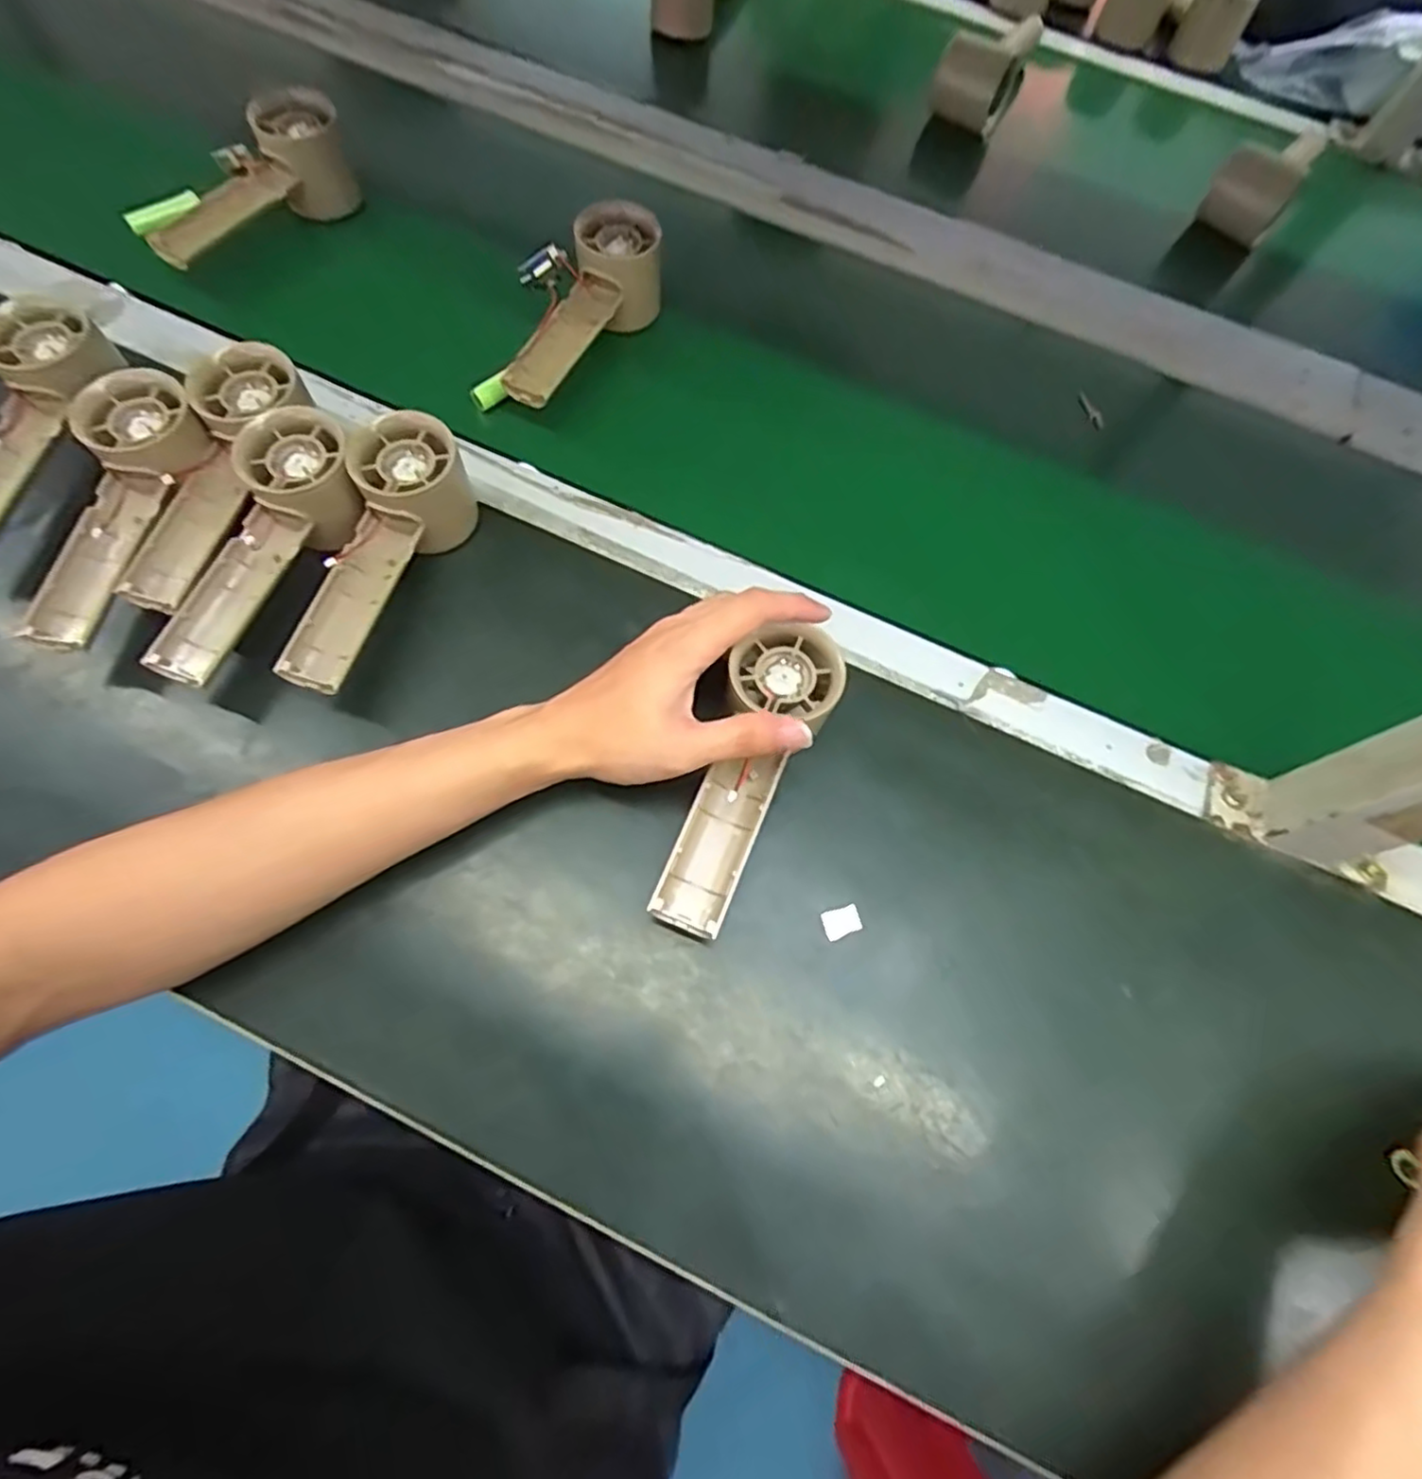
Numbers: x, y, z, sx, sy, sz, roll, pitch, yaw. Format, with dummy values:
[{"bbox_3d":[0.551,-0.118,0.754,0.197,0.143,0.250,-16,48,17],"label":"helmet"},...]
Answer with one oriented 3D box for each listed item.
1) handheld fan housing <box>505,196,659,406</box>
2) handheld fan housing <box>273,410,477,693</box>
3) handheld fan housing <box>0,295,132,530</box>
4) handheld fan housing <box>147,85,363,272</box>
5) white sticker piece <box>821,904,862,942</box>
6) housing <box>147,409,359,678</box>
[{"bbox_3d":[-0.079,-0.279,0.469,0.055,0.063,0.156,22,70,10],"label":"handheld fan housing"},{"bbox_3d":[-0.177,-0.095,0.379,0.053,0.061,0.153,12,68,6],"label":"handheld fan housing"},{"bbox_3d":[-0.384,-0.173,0.381,0.061,0.039,0.154,12,68,6],"label":"handheld fan housing"},{"bbox_3d":[-0.317,-0.383,0.497,0.151,0.075,0.057,-32,70,4],"label":"handheld fan housing"},{"bbox_3d":[0.066,0.092,0.351,0.019,0.004,0.014,-18,78,-7],"label":"white sticker piece"},{"bbox_3d":[-0.244,-0.104,0.376,0.063,0.044,0.158,29,86,13],"label":"housing"}]

